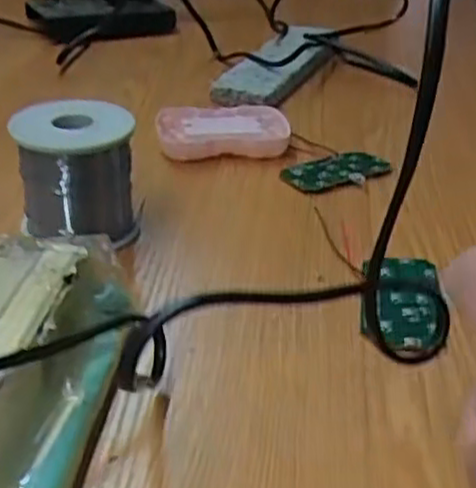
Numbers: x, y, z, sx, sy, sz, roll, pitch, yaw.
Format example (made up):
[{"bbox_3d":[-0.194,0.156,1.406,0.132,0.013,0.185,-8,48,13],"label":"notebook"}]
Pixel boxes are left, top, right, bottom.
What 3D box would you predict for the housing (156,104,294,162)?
[{"bbox_3d":[-0.011,-0.079,0.520,0.089,0.021,0.053,0,31,-8],"label":"housing"}]

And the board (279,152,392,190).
[{"bbox_3d":[0.064,-0.049,0.491,0.070,0.008,0.037,-7,33,-19],"label":"board"}]

